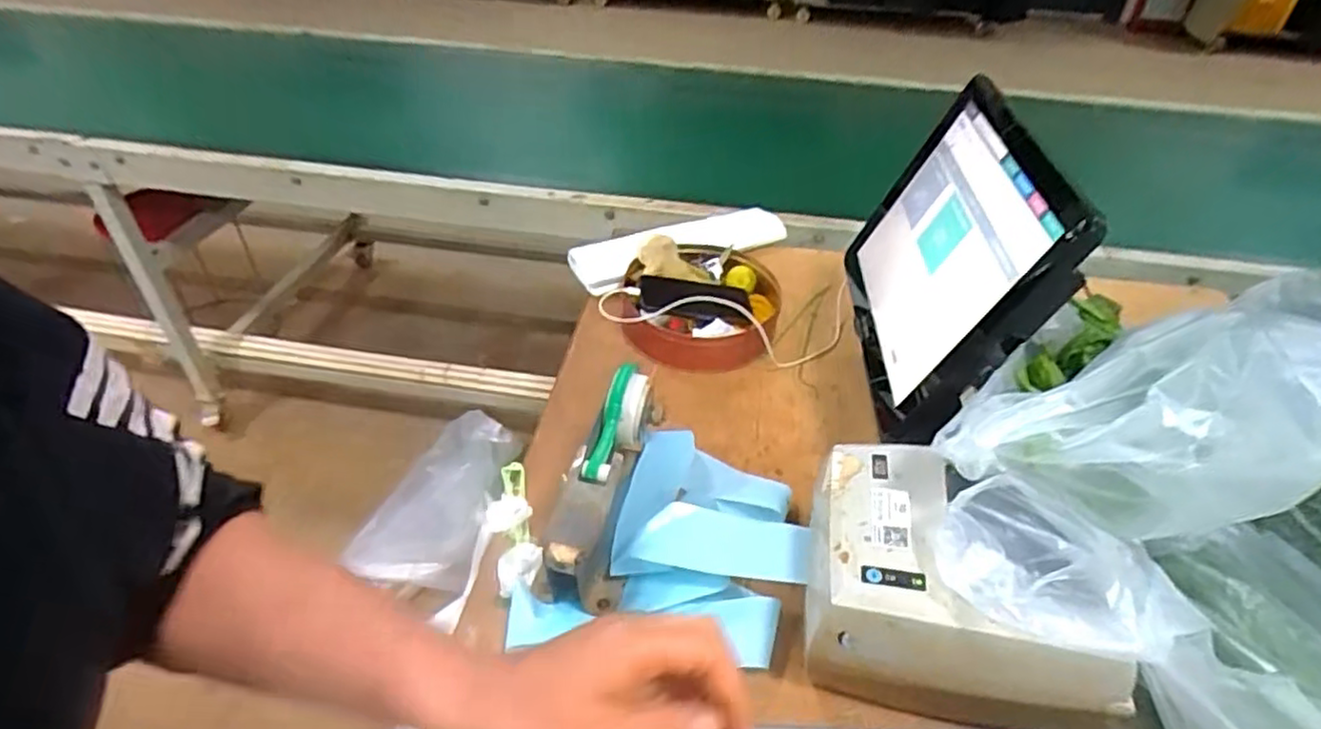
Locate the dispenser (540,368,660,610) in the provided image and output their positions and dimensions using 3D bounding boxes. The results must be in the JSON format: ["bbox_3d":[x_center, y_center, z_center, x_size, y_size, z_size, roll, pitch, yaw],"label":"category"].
[{"bbox_3d":[-0.048,0.116,0.655,0.069,0.122,0.203,10,53,9],"label":"dispenser"}]

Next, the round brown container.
[{"bbox_3d":[0.056,-0.086,0.952,0.203,0.067,0.193,1,40,-1],"label":"round brown container"}]

